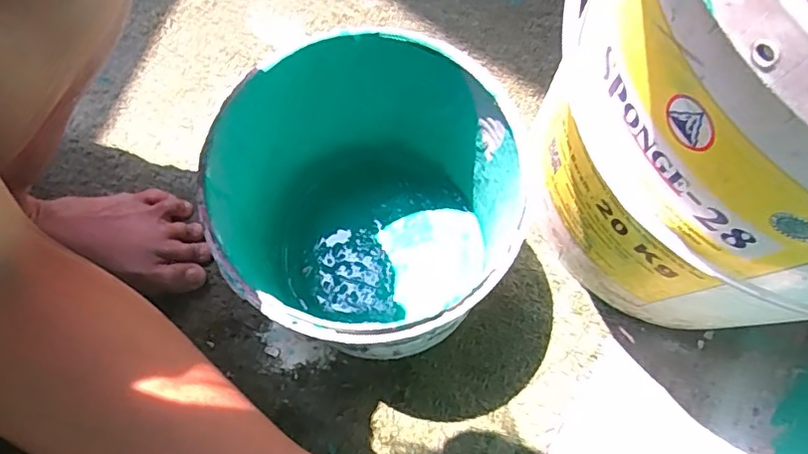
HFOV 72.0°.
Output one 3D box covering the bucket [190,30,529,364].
[{"bbox_3d":[-0.022,-0.003,0.391,0.175,0.192,0.172,0,74,1],"label":"bucket"}]

